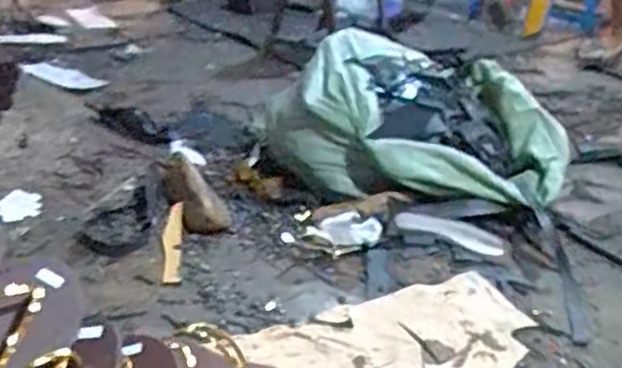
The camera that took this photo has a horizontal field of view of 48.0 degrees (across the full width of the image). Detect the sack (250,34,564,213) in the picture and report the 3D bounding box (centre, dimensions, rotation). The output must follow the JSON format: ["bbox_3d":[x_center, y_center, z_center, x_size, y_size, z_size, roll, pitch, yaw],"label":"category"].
[{"bbox_3d":[0.222,-0.135,1.612,0.701,0.257,0.362,12,27,11],"label":"sack"}]

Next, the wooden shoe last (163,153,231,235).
[{"bbox_3d":[-0.237,0.026,1.390,0.095,0.053,0.234,-9,30,-27],"label":"wooden shoe last"}]

